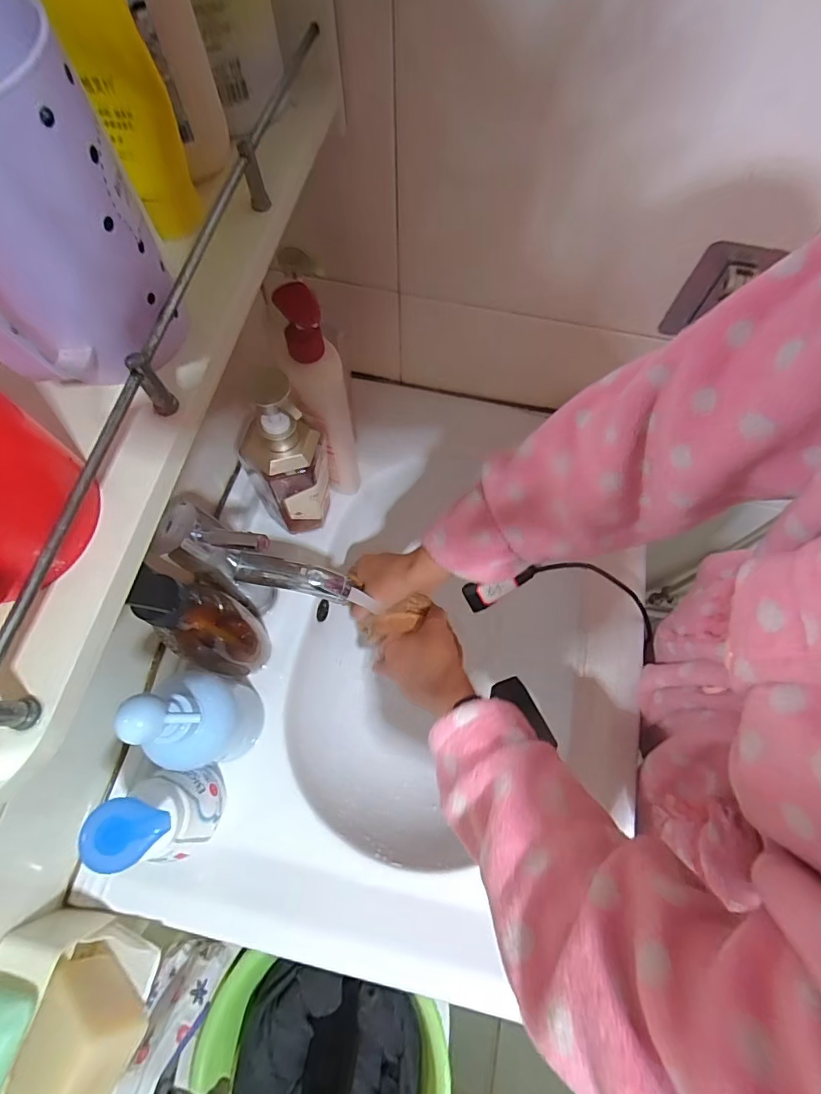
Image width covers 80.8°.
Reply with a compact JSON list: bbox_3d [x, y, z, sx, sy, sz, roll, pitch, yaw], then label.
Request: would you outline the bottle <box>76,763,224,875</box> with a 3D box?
[{"bbox_3d":[-0.194,0.217,0.385,0.053,0.147,0.068,-1,69,-1],"label":"bottle"}]

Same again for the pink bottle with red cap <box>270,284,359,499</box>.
[{"bbox_3d":[-0.085,-0.139,0.479,0.050,0.247,0.061,-5,69,-2],"label":"pink bottle with red cap"}]

